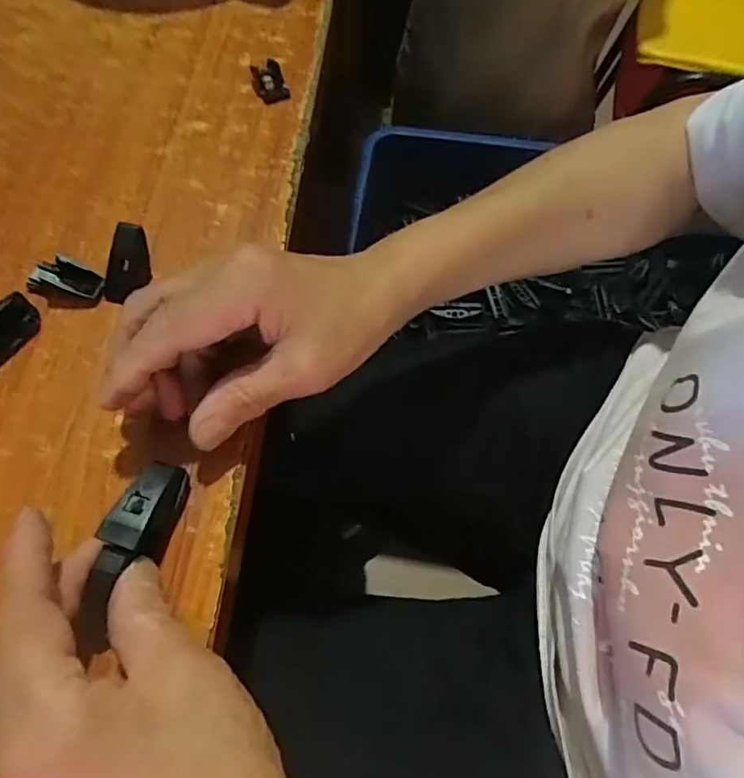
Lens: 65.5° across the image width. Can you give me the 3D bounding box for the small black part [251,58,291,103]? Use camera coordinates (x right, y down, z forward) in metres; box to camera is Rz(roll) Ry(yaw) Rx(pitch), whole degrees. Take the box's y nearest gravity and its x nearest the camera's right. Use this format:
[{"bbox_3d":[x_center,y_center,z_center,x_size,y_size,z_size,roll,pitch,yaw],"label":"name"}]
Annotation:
[{"bbox_3d":[-0.070,-0.209,0.390,0.022,0.014,0.027,-17,65,-8],"label":"small black part"}]

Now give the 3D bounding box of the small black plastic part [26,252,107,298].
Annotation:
[{"bbox_3d":[-0.168,-0.062,0.314,0.041,0.014,0.017,12,64,6],"label":"small black plastic part"}]

